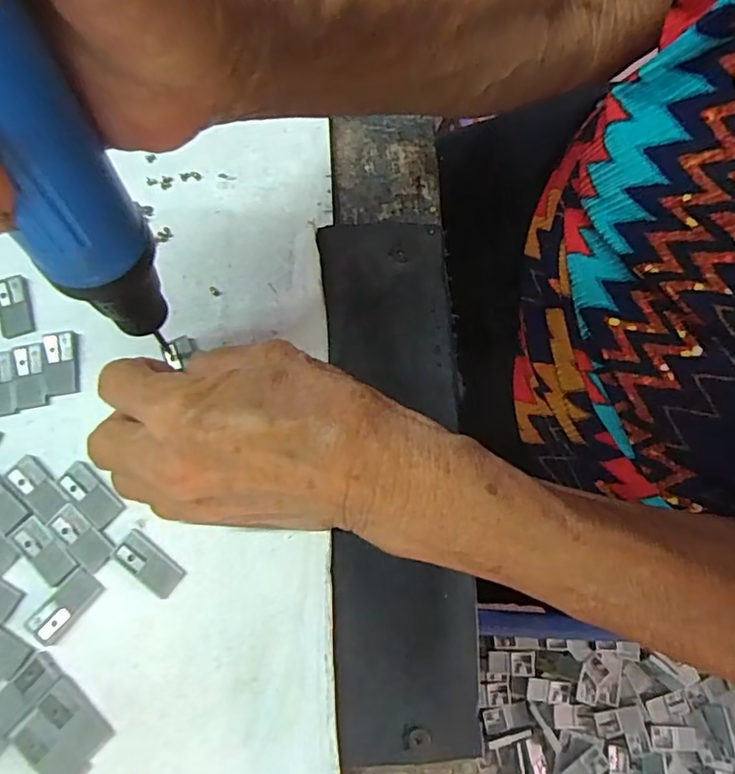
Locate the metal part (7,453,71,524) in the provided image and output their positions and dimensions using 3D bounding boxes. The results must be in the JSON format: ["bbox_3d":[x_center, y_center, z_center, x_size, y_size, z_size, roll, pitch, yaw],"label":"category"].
[{"bbox_3d":[-0.136,0.041,0.227,0.029,0.004,0.014,42,79,11],"label":"metal part"}]

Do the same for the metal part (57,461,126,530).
[{"bbox_3d":[-0.113,0.043,0.224,0.029,0.004,0.013,44,79,11],"label":"metal part"}]

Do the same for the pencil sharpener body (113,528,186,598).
[{"bbox_3d":[-0.086,0.070,0.219,0.028,0.004,0.013,37,78,10],"label":"pencil sharpener body"}]

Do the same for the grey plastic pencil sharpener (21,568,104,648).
[{"bbox_3d":[-0.118,0.085,0.213,0.014,0.004,0.029,39,78,10],"label":"grey plastic pencil sharpener"}]

